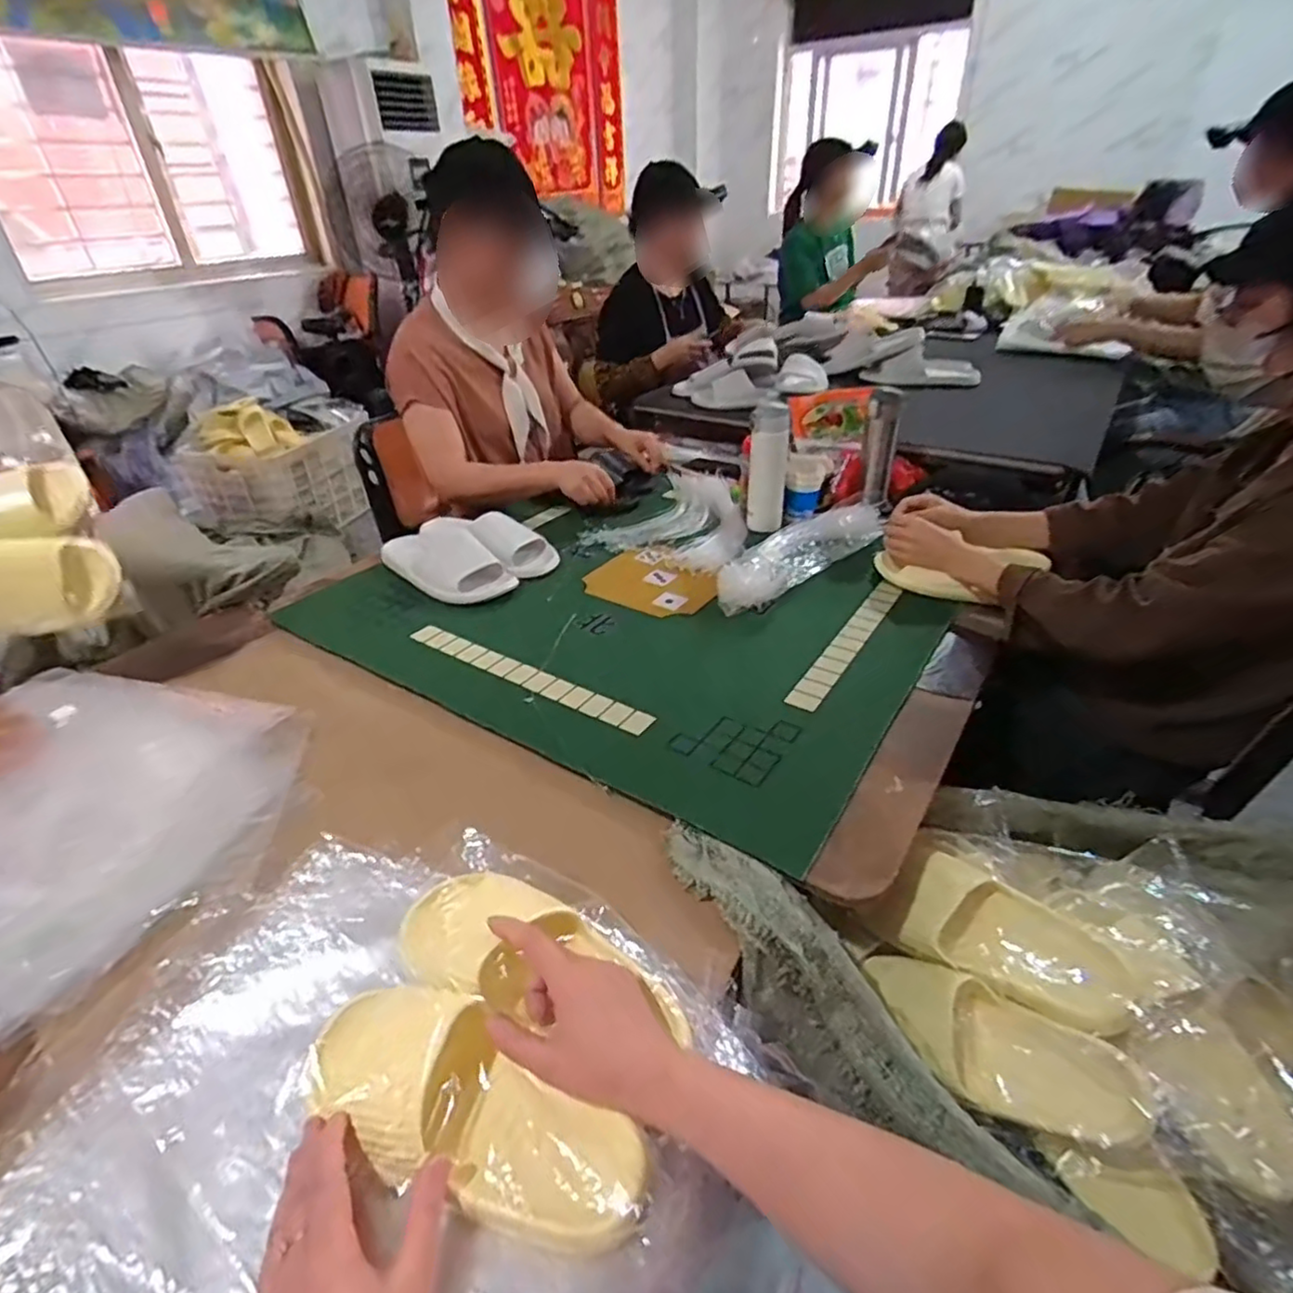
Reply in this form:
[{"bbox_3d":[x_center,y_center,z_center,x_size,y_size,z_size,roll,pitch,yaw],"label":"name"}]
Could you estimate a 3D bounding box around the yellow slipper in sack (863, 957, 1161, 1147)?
[{"bbox_3d":[0.296,0.346,0.582,0.231,0.089,0.062,13,-9,37],"label":"yellow slipper in sack"}]

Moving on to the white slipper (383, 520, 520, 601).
[{"bbox_3d":[-0.330,-0.143,1.097,0.255,0.066,0.121,26,42,35],"label":"white slipper"}]

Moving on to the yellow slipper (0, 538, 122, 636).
[{"bbox_3d":[-0.755,-0.068,0.766,0.251,0.103,0.059,-17,37,-20],"label":"yellow slipper"}]

